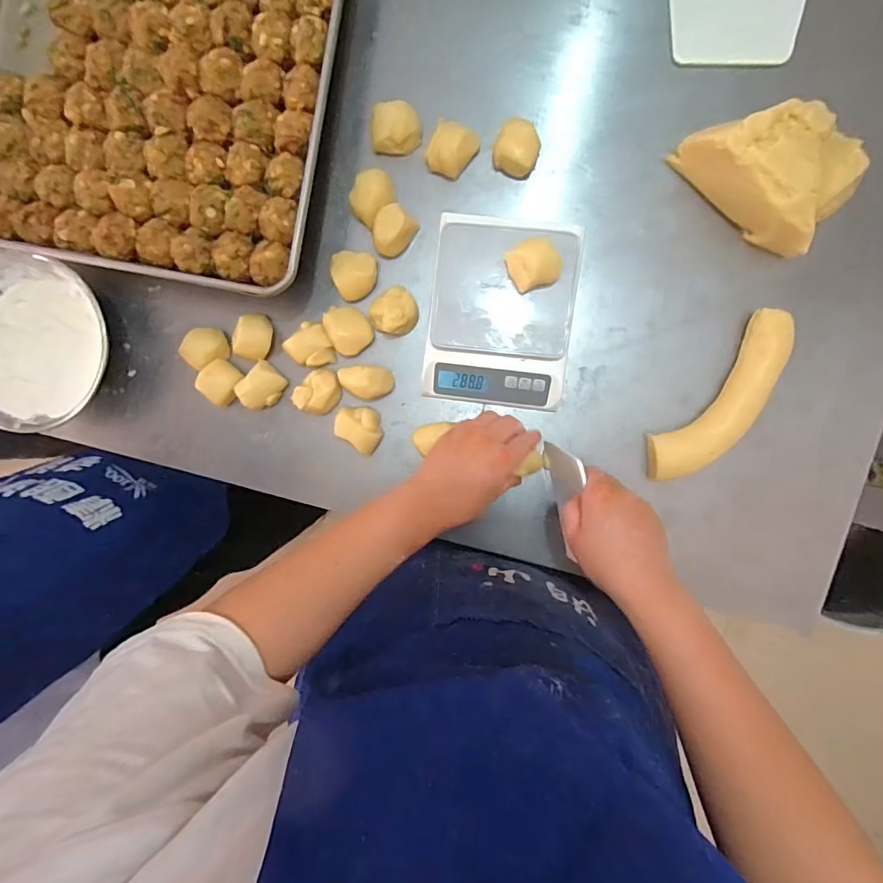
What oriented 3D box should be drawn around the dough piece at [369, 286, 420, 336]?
[{"bbox_3d":[-0.048,-0.138,0.510,0.049,0.033,0.045,0,95,6],"label":"dough piece"}]

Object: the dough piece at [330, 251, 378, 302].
[{"bbox_3d":[-0.094,-0.176,0.508,0.044,0.027,0.047,8,95,5],"label":"dough piece"}]

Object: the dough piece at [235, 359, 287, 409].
[{"bbox_3d":[-0.196,-0.058,0.518,0.037,0.025,0.044,45,97,1],"label":"dough piece"}]

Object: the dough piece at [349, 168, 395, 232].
[{"bbox_3d":[-0.071,-0.256,0.498,0.040,0.027,0.055,40,97,1],"label":"dough piece"}]

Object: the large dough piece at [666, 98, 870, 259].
[{"bbox_3d":[0.304,-0.257,0.442,0.153,0.061,0.098,37,97,2],"label":"large dough piece"}]

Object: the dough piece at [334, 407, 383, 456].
[{"bbox_3d":[-0.091,-0.017,0.525,0.058,0.039,0.047,35,97,2],"label":"dough piece"}]

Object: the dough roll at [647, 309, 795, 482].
[{"bbox_3d":[0.282,-0.038,0.480,0.057,0.034,0.191,39,97,1],"label":"dough roll"}]

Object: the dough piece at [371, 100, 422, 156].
[{"bbox_3d":[-0.047,-0.320,0.488,0.050,0.030,0.042,2,95,5],"label":"dough piece"}]

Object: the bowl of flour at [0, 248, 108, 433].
[{"bbox_3d":[-0.451,-0.108,0.526,0.175,0.049,0.179,0,95,6],"label":"bowl of flour"}]

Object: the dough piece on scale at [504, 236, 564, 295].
[{"bbox_3d":[0.091,-0.167,0.448,0.052,0.042,0.039,-16,93,7],"label":"dough piece on scale"}]

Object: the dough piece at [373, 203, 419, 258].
[{"bbox_3d":[-0.051,-0.221,0.502,0.042,0.036,0.052,37,97,2],"label":"dough piece"}]

